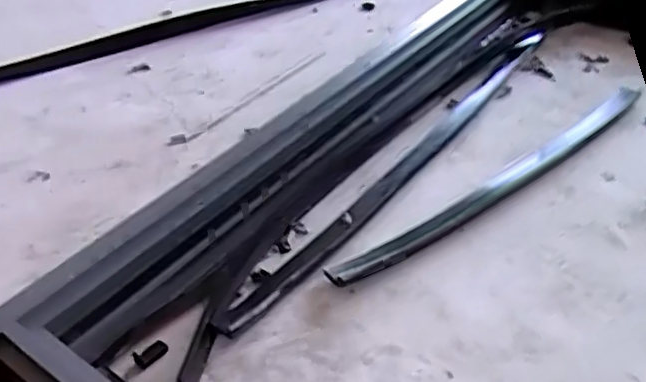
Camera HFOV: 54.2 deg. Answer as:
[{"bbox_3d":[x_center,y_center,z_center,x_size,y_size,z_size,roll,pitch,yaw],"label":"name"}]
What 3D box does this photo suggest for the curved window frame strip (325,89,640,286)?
[{"bbox_3d":[0.222,-0.025,0.736,0.546,0.016,0.044,-27,46,-29],"label":"curved window frame strip"}]

